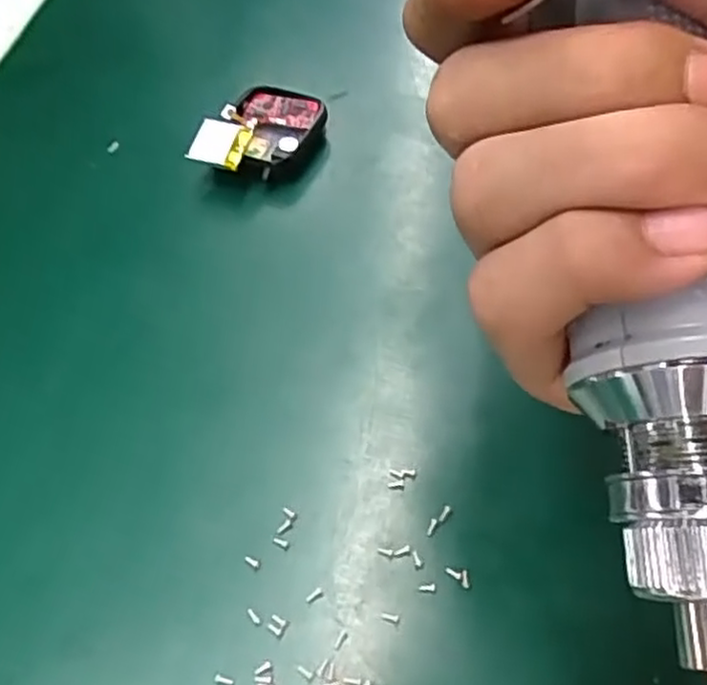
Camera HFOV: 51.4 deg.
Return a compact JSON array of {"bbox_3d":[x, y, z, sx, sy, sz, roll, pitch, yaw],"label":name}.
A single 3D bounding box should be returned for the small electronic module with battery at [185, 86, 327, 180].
[{"bbox_3d":[-0.035,-0.083,0.287,0.039,0.018,0.053,17,56,15],"label":"small electronic module with battery"}]

